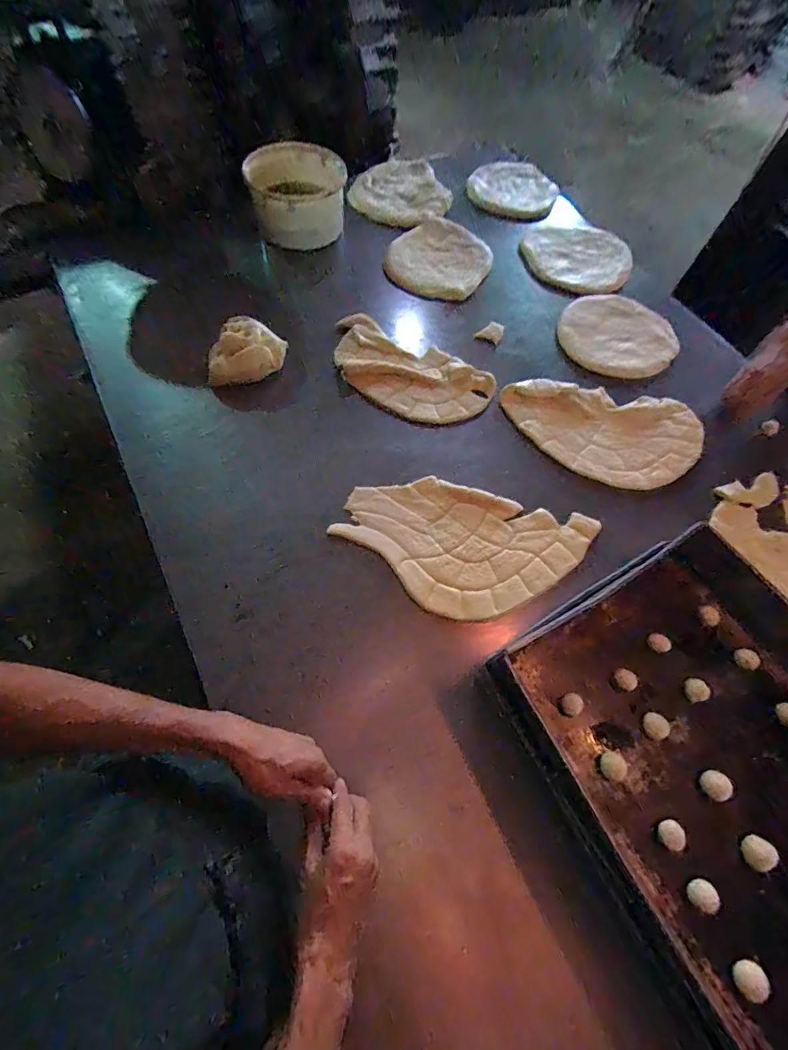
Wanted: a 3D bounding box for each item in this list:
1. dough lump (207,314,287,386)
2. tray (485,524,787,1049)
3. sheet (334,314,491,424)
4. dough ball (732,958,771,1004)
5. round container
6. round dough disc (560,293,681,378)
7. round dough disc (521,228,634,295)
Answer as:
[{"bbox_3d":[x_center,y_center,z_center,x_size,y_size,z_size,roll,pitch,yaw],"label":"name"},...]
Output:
[{"bbox_3d":[-0.286,-0.340,0.849,0.151,0.065,0.115,-11,65,-10],"label":"dough lump"},{"bbox_3d":[0.516,0.434,0.427,0.411,0.084,0.916,-28,65,-14],"label":"tray"},{"bbox_3d":[0.022,-0.296,0.850,0.333,0.023,0.179,27,64,9],"label":"sheet"},{"bbox_3d":[0.341,0.437,0.425,0.023,0.025,0.030,27,64,9],"label":"dough ball"},{"bbox_3d":[-0.225,-0.767,1.035,0.209,0.141,0.223,2,63,-4],"label":"round container"},{"bbox_3d":[0.470,-0.410,0.939,0.227,0.010,0.239,1,65,-3],"label":"round dough disc"},{"bbox_3d":[0.465,-0.652,1.077,0.302,0.024,0.223,-18,72,-16],"label":"round dough disc"}]

